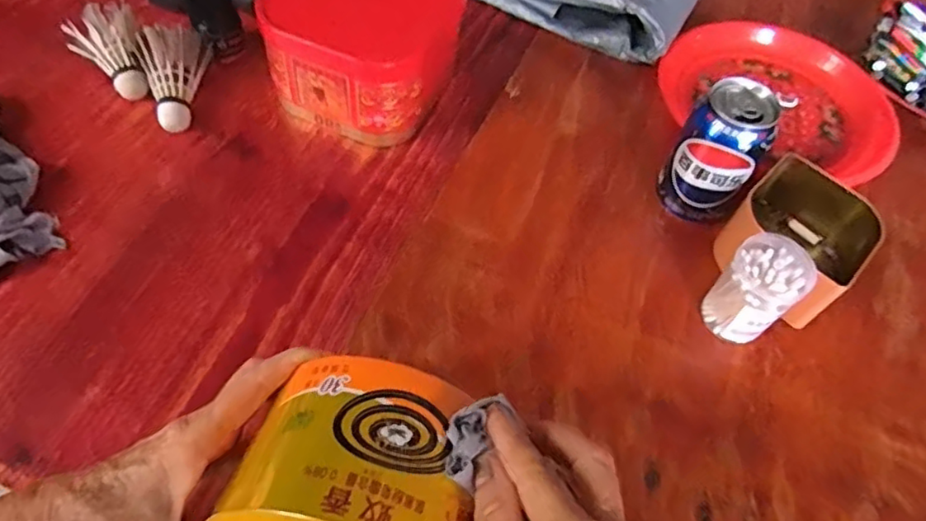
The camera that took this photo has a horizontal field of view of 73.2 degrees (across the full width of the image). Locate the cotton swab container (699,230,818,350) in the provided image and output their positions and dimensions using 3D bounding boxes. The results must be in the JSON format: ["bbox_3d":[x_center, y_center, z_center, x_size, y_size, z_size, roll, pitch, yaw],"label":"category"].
[{"bbox_3d":[0.216,0.022,0.462,0.053,0.068,0.051,-33,66,-23],"label":"cotton swab container"}]

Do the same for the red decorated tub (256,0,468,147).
[{"bbox_3d":[-0.089,-0.193,0.553,0.145,0.112,0.132,22,58,9],"label":"red decorated tub"}]

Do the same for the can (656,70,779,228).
[{"bbox_3d":[0.203,-0.083,0.506,0.064,0.114,0.058,34,60,16],"label":"can"}]

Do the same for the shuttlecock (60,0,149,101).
[{"bbox_3d":[-0.310,-0.183,0.550,0.058,0.058,0.069,-25,63,-20],"label":"shuttlecock"}]

